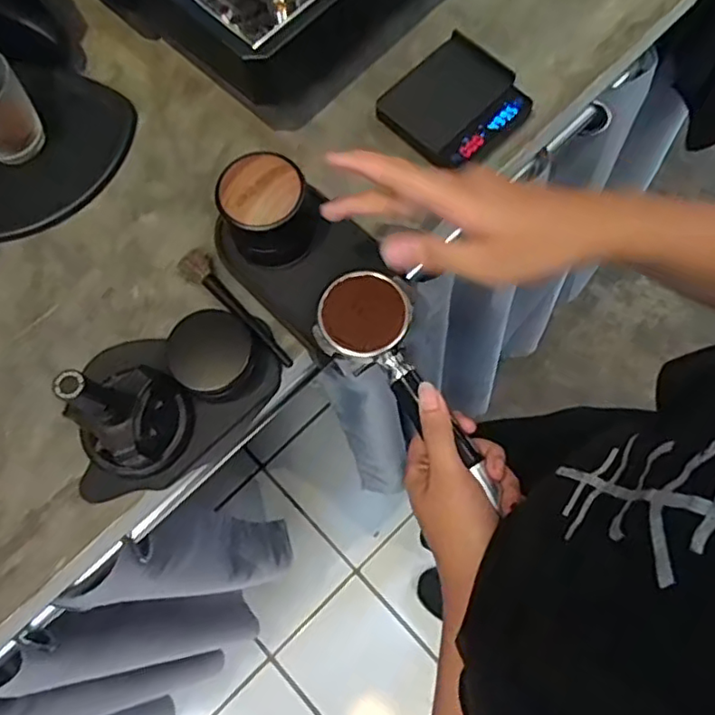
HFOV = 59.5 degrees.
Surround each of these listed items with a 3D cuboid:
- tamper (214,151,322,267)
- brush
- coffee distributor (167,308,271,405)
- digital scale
[{"bbox_3d":[-0.065,-0.114,0.476,0.071,0.062,0.064,-14,73,-2],"label":"tamper"},{"bbox_3d":[-0.093,-0.037,0.489,0.025,0.018,0.124,-43,76,-10],"label":"brush"},{"bbox_3d":[-0.103,-0.003,0.457,0.056,0.038,0.063,37,78,13],"label":"coffee distributor"},{"bbox_3d":[0.082,-0.213,0.524,0.096,0.023,0.098,42,79,13],"label":"digital scale"}]

